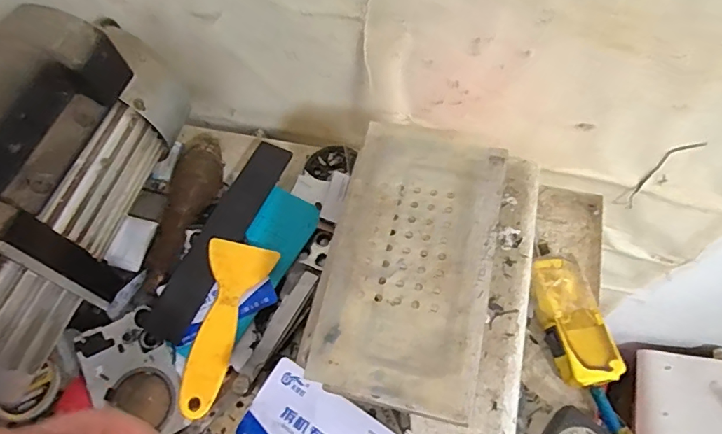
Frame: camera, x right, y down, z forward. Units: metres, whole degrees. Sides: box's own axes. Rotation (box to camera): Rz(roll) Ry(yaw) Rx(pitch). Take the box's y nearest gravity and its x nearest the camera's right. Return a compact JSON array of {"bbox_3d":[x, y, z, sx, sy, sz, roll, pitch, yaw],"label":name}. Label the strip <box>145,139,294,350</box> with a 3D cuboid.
[{"bbox_3d":[-0.118,0.013,0.413,0.037,0.012,0.187,20,64,12],"label":"strip"}]

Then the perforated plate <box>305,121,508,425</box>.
[{"bbox_3d":[0.029,0.019,0.276,0.087,0.006,0.166,12,63,8],"label":"perforated plate"}]

